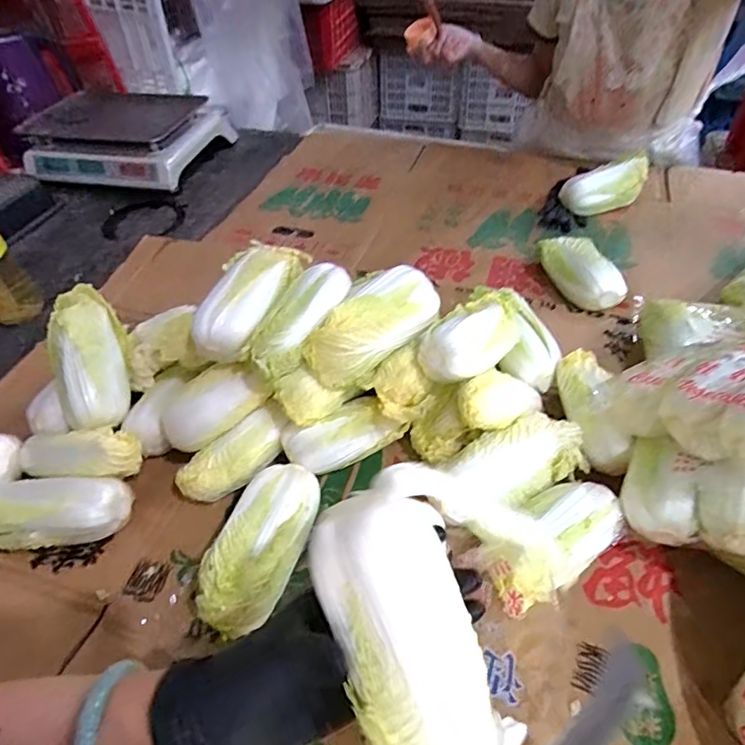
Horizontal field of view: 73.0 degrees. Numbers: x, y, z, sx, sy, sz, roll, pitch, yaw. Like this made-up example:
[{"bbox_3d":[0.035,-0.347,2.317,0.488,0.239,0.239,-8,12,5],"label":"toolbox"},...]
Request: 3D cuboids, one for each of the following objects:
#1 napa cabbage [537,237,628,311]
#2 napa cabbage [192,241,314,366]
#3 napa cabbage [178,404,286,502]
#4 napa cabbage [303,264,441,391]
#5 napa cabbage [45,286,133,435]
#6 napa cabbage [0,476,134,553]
[{"bbox_3d":[0.302,-0.145,0.744,0.069,0.064,0.146,-17,49,-12],"label":"napa cabbage"},{"bbox_3d":[-0.132,-0.083,0.546,0.079,0.062,0.162,22,65,20],"label":"napa cabbage"},{"bbox_3d":[-0.148,0.098,0.554,0.126,0.062,0.056,-26,52,-20],"label":"napa cabbage"},{"bbox_3d":[0.001,-0.050,0.532,0.158,0.072,0.056,-30,53,-22],"label":"napa cabbage"},{"bbox_3d":[-0.325,-0.018,0.578,0.077,0.050,0.166,-8,89,-5],"label":"napa cabbage"},{"bbox_3d":[-0.338,0.144,0.516,0.173,0.067,0.068,-5,48,-2],"label":"napa cabbage"}]

